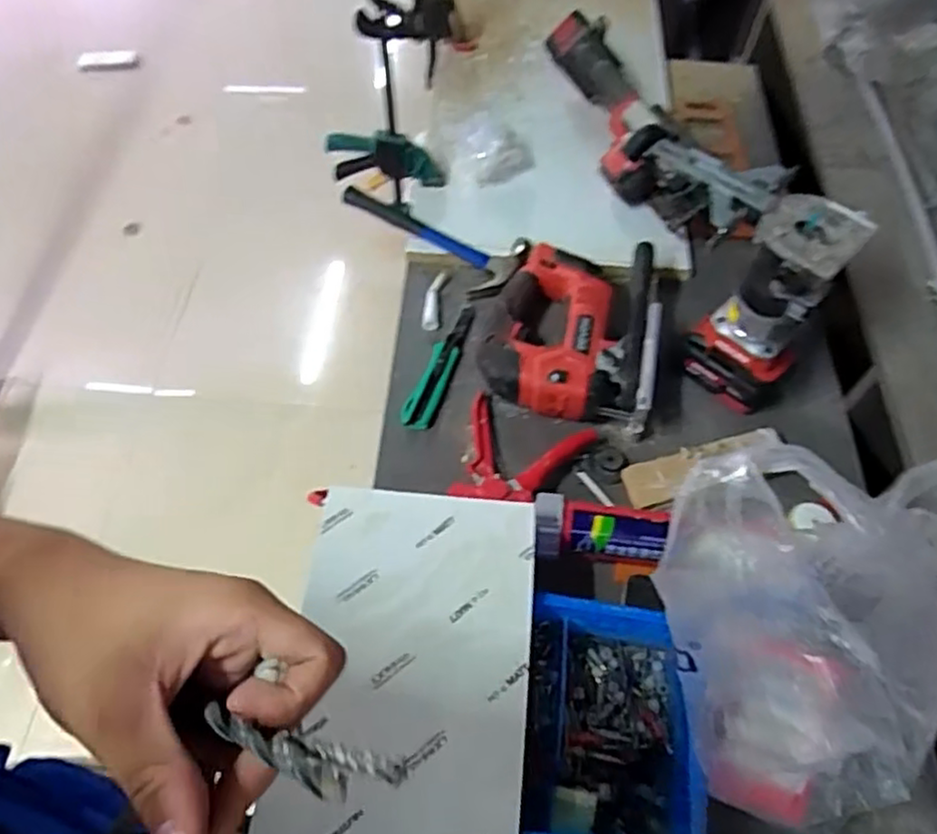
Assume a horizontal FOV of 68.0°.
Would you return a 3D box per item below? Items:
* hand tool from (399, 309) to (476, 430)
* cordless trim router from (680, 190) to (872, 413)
[{"bbox_3d":[-0.035,-0.066,0.880,0.038,0.029,0.194,16,59,8],"label":"hand tool"},{"bbox_3d":[0.330,-0.119,0.770,0.098,0.235,0.095,-35,65,-21],"label":"cordless trim router"}]

